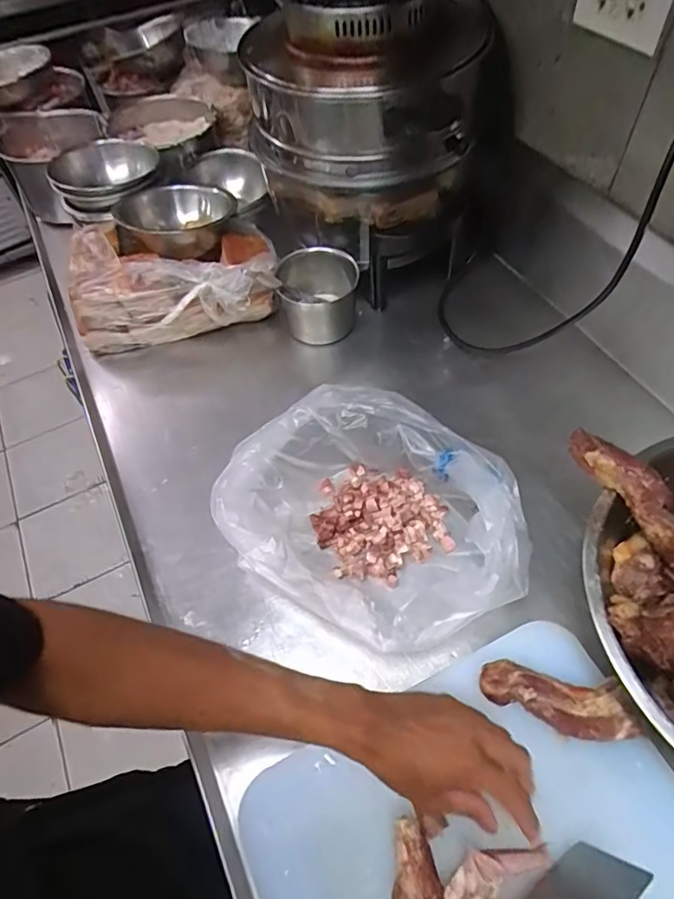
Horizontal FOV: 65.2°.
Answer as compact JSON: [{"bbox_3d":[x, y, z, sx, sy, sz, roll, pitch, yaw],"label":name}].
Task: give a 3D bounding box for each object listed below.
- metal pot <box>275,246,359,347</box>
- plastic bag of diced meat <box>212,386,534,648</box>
[{"bbox_3d":[-0.023,-0.221,0.771,0.110,0.103,0.119,-2,57,3],"label":"metal pot"},{"bbox_3d":[0.038,0.073,0.547,0.292,0.123,0.214,26,63,20],"label":"plastic bag of diced meat"}]

